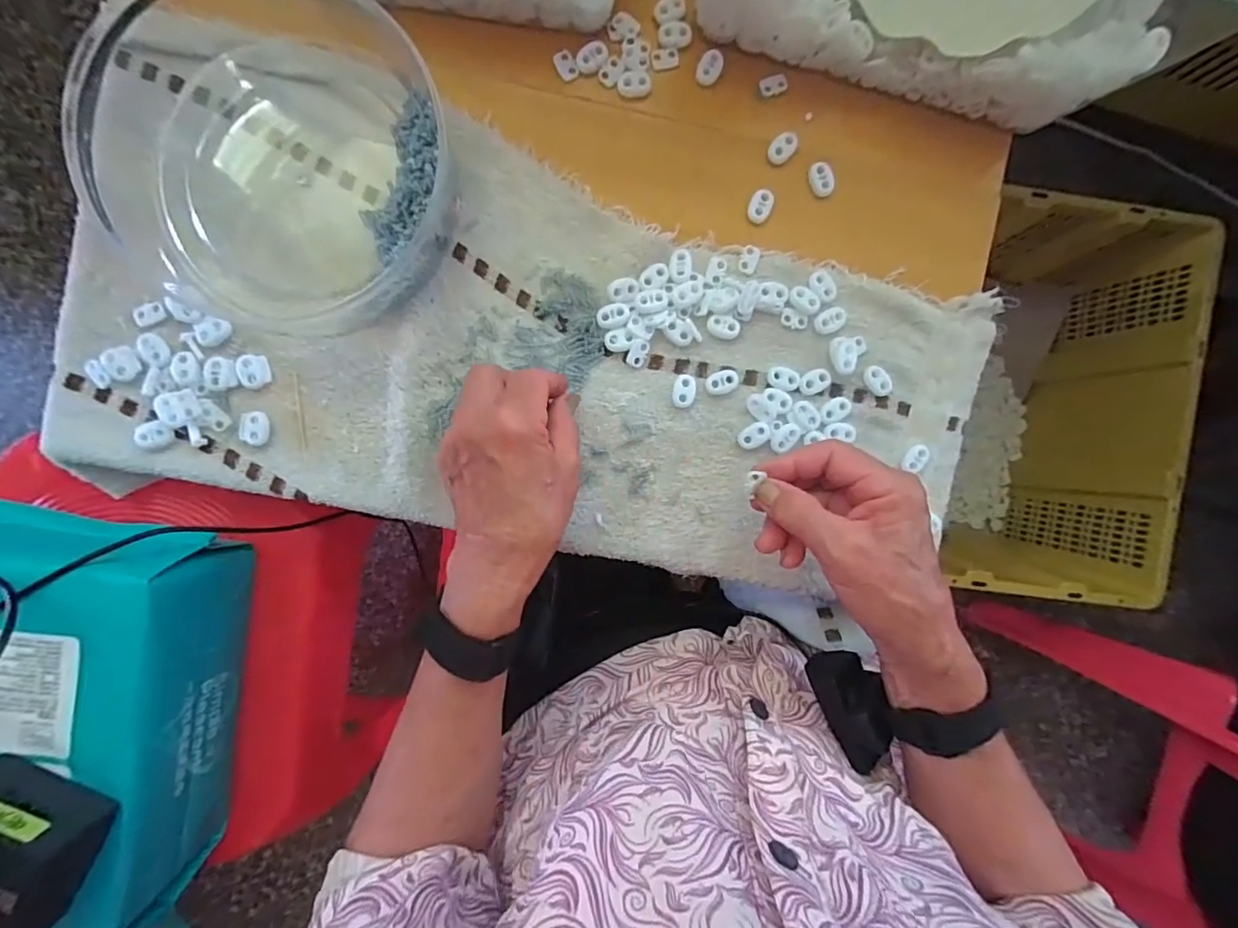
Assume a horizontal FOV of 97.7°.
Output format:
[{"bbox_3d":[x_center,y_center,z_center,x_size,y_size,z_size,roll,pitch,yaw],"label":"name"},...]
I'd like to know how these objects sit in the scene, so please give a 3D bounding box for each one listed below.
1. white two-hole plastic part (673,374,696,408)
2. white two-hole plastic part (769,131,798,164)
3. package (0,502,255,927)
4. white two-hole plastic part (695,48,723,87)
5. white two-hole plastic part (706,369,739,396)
[{"bbox_3d":[0.044,-0.050,0.367,0.014,0.004,0.022,13,91,-5],"label":"white two-hole plastic part"},{"bbox_3d":[0.113,-0.218,0.372,0.016,0.007,0.024,34,89,-5],"label":"white two-hole plastic part"},{"bbox_3d":[-0.378,0.155,0.343,0.211,0.100,0.250,10,92,-4],"label":"package"},{"bbox_3d":[0.062,-0.269,0.365,0.016,0.005,0.024,24,90,-5],"label":"white two-hole plastic part"},{"bbox_3d":[0.071,-0.056,0.368,0.023,0.004,0.015,-27,94,-3],"label":"white two-hole plastic part"}]

